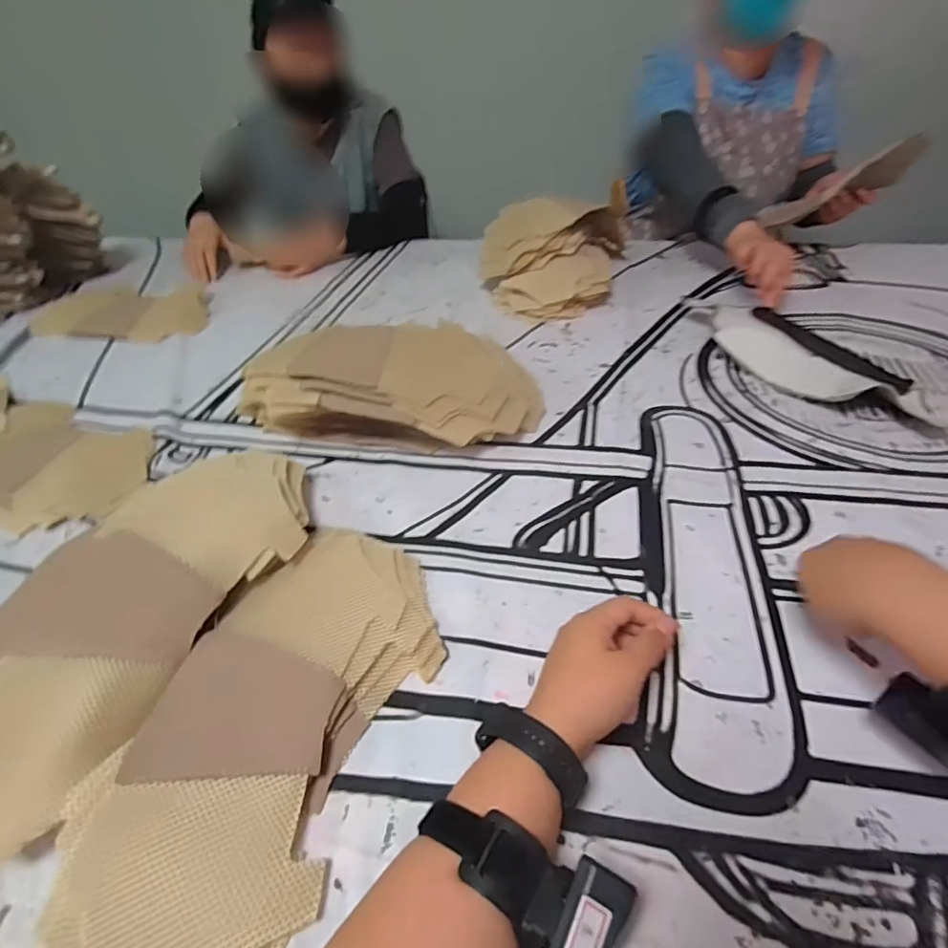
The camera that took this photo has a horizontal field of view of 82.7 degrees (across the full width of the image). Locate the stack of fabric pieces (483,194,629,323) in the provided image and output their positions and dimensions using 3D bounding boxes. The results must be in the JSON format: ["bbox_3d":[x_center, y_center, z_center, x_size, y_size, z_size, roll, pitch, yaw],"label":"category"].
[{"bbox_3d":[0.126,-0.365,0.898,0.234,0.107,0.283,5,42,11],"label":"stack of fabric pieces"}]

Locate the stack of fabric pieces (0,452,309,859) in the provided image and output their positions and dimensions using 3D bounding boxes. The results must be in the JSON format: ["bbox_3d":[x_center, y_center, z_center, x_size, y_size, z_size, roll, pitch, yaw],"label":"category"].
[{"bbox_3d":[-0.265,0.106,0.440,0.178,0.073,0.363,9,43,15],"label":"stack of fabric pieces"}]

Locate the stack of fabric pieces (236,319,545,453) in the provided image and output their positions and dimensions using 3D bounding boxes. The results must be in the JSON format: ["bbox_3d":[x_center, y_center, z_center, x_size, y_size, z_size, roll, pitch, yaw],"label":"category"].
[{"bbox_3d":[-0.099,-0.095,0.623,0.349,0.108,0.158,1,42,6],"label":"stack of fabric pieces"}]

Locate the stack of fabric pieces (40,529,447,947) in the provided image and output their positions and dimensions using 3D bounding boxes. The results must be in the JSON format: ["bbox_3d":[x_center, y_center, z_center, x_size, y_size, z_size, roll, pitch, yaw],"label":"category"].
[{"bbox_3d":[-0.136,0.168,0.380,0.160,0.037,0.315,13,44,19],"label":"stack of fabric pieces"}]

